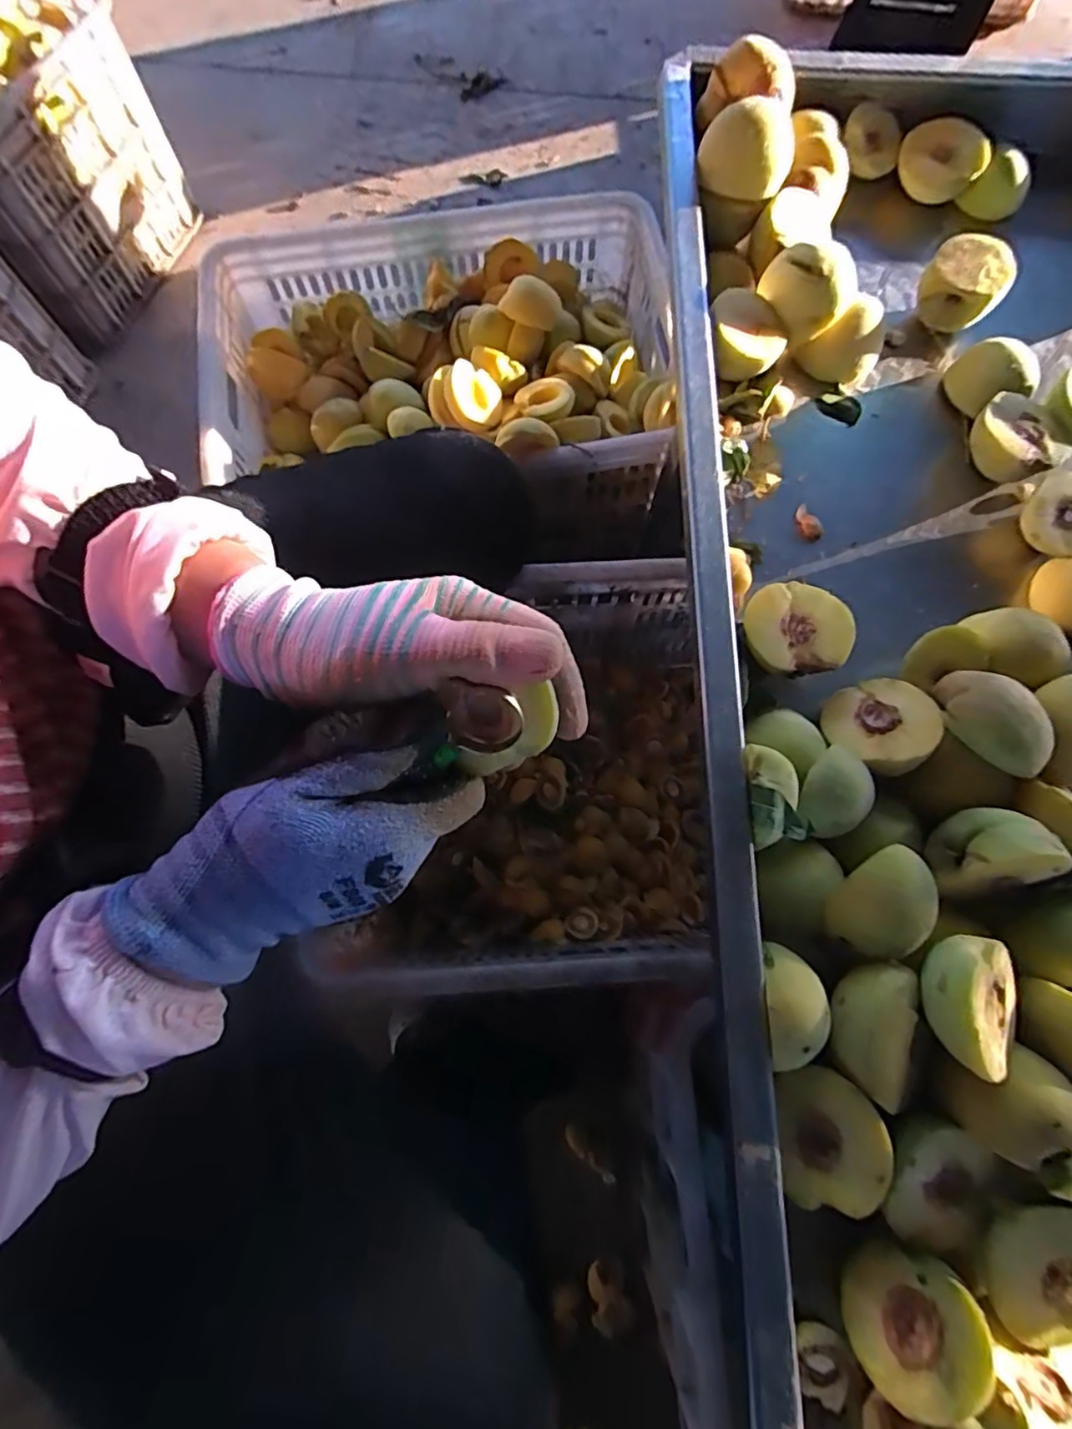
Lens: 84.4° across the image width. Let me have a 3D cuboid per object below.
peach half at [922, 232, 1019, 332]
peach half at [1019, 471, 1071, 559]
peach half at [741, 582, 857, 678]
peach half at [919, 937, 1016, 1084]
[{"bbox_3d":[0.329,-0.330,0.455,0.060,0.039,0.057,39,79,10],"label":"peach half"},{"bbox_3d":[0.372,-0.136,0.415,0.052,0.031,0.059,-43,79,-10],"label":"peach half"},{"bbox_3d":[0.165,-0.052,0.385,0.063,0.040,0.060,0,75,1],"label":"peach half"},{"bbox_3d":[0.219,0.141,0.296,0.056,0.025,0.055,-19,90,-35],"label":"peach half"}]

